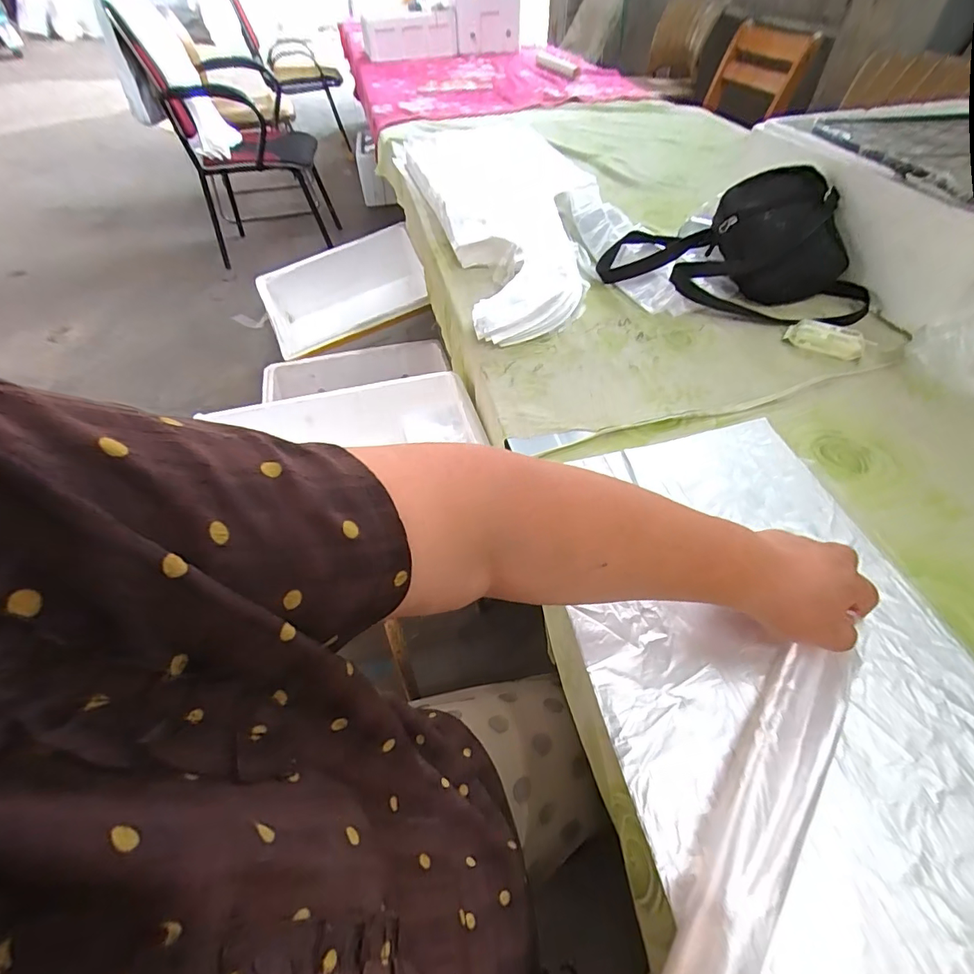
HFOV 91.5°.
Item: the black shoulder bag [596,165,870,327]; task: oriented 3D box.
[{"bbox_3d":[0.373,-0.364,0.709,0.383,0.124,0.191,21,55,19],"label":"black shoulder bag"}]

